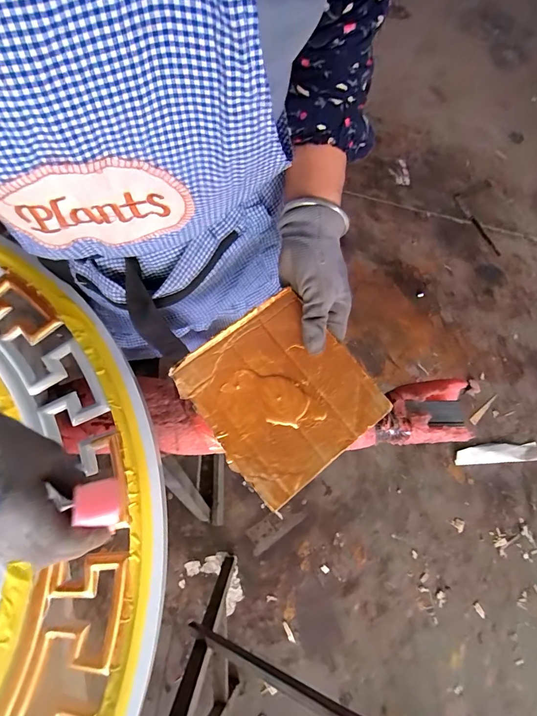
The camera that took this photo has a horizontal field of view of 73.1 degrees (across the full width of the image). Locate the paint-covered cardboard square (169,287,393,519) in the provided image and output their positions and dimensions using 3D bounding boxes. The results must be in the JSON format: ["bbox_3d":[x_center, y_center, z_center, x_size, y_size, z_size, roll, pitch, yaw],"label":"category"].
[{"bbox_3d":[0.012,0.031,0.346,0.148,0.018,0.159,-38,76,-11],"label":"paint-covered cardboard square"}]

